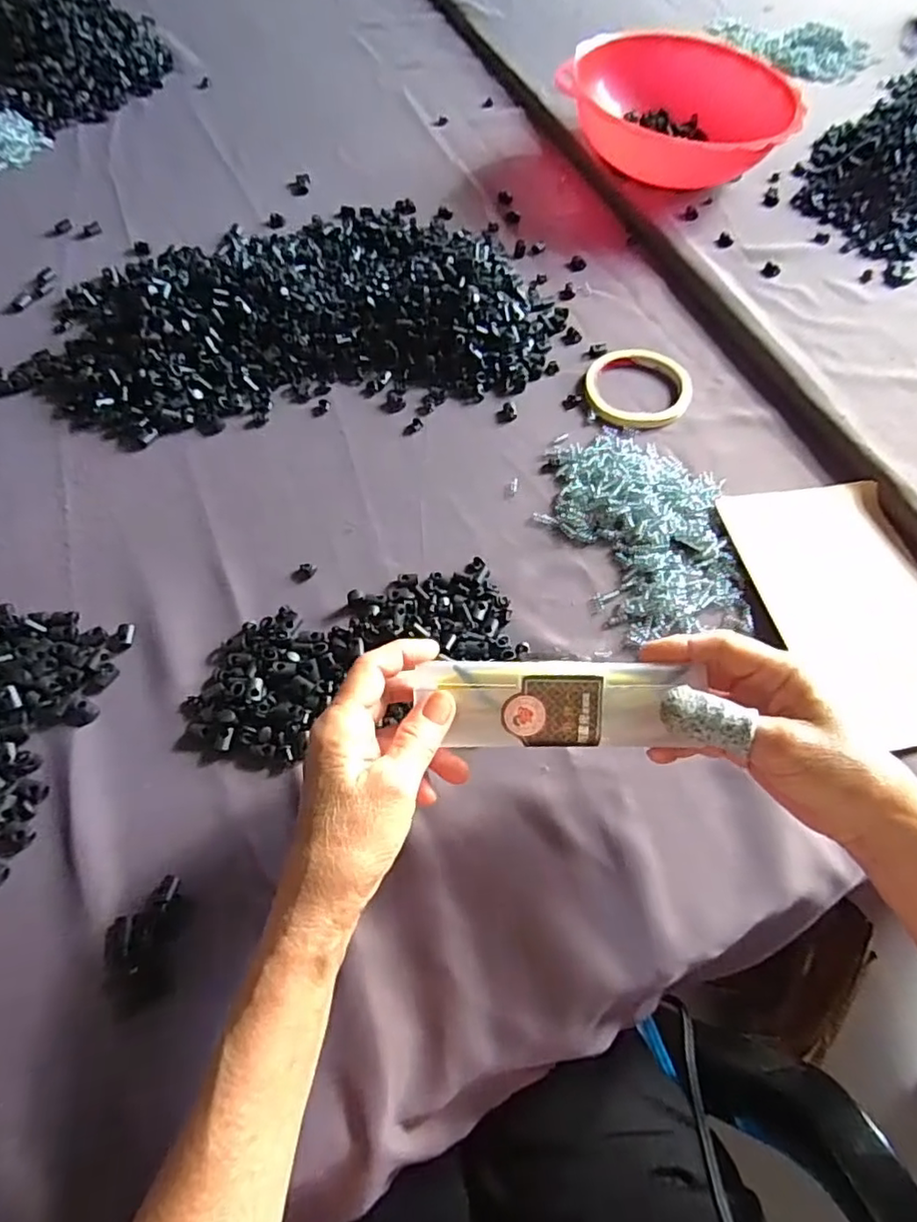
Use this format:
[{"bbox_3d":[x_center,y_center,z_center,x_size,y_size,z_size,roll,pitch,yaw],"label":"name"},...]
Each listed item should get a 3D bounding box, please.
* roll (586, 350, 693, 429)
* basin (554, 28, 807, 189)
[{"bbox_3d":[0.160,-0.196,0.539,0.093,0.008,0.097,2,61,-3],"label":"roll"},{"bbox_3d":[0.246,-0.568,0.702,0.220,0.080,0.220,2,61,-3],"label":"basin"}]

